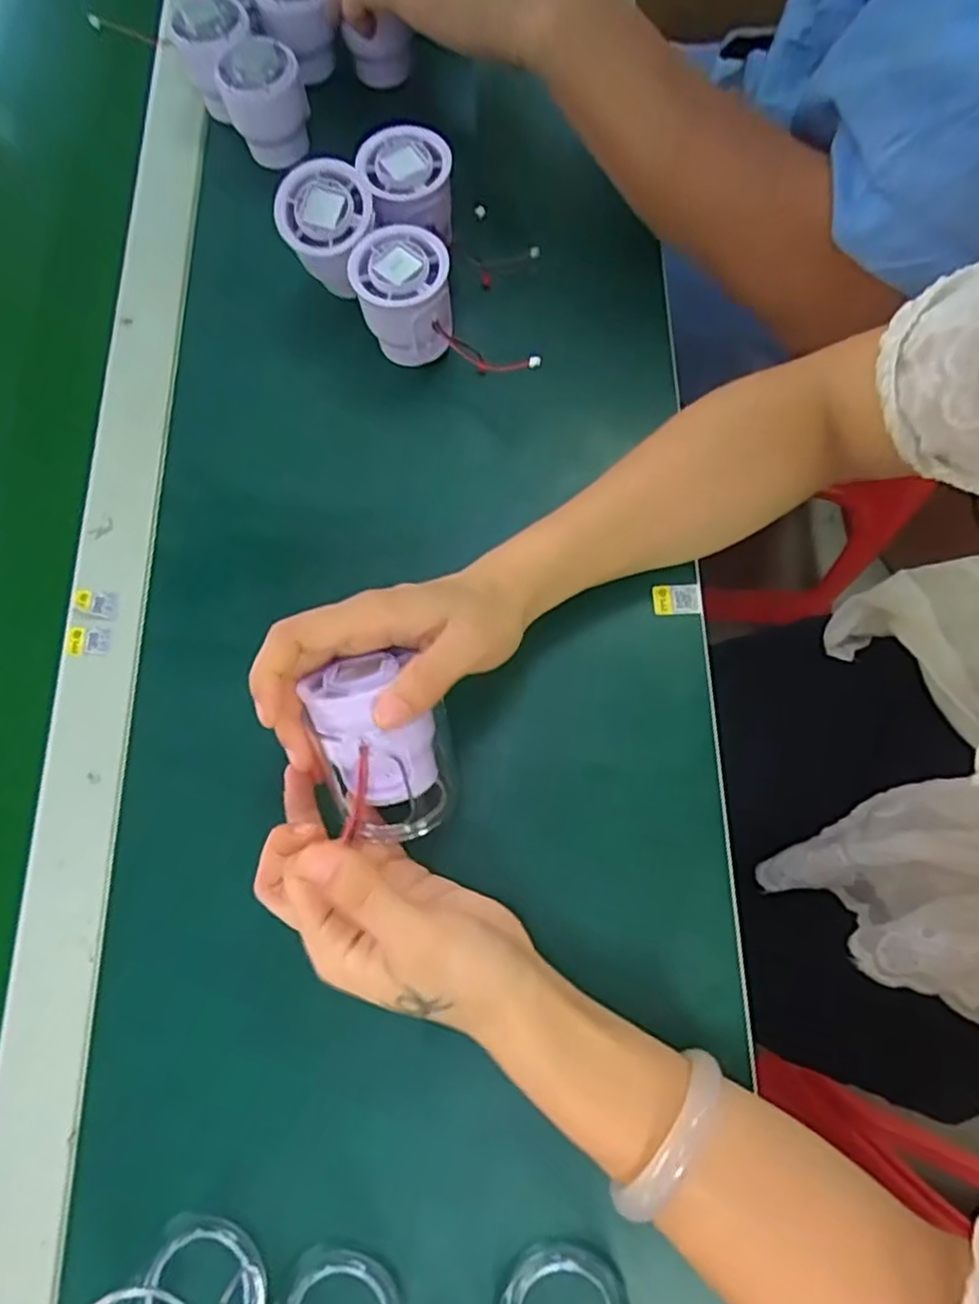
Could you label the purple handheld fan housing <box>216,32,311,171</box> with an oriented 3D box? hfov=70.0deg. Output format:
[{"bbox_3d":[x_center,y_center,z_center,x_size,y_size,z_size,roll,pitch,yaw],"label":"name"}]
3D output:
[{"bbox_3d":[-0.137,-0.337,0.436,0.049,0.058,0.042,-16,73,-3],"label":"purple handheld fan housing"}]

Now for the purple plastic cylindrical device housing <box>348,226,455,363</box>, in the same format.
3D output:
[{"bbox_3d":[-0.046,-0.193,0.390,0.050,0.061,0.045,-11,73,-2],"label":"purple plastic cylindrical device housing"}]

